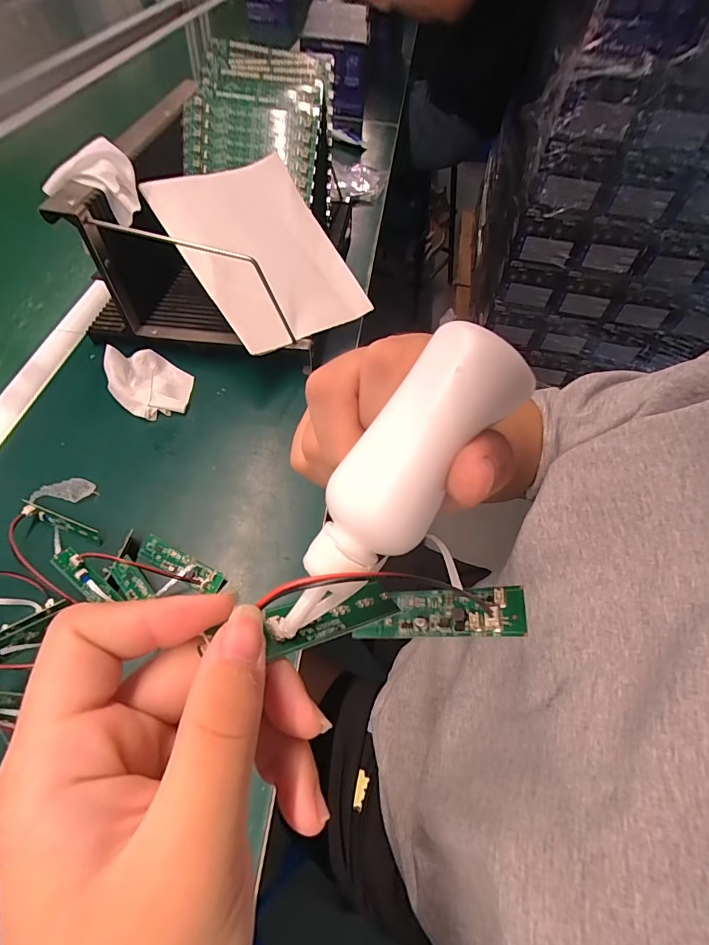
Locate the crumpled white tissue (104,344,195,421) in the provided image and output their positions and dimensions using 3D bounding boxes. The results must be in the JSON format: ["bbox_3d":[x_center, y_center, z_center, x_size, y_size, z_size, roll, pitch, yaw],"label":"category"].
[{"bbox_3d":[-0.233,-0.108,0.489,0.086,0.041,0.090,-22,60,-18],"label":"crumpled white tissue"}]

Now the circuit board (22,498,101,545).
[{"bbox_3d":[-0.273,0.044,0.395,0.080,0.013,0.013,19,57,10],"label":"circuit board"}]

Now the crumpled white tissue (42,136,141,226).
[{"bbox_3d":[-0.278,-0.308,0.453,0.088,0.043,0.105,-22,60,-18],"label":"crumpled white tissue"}]

